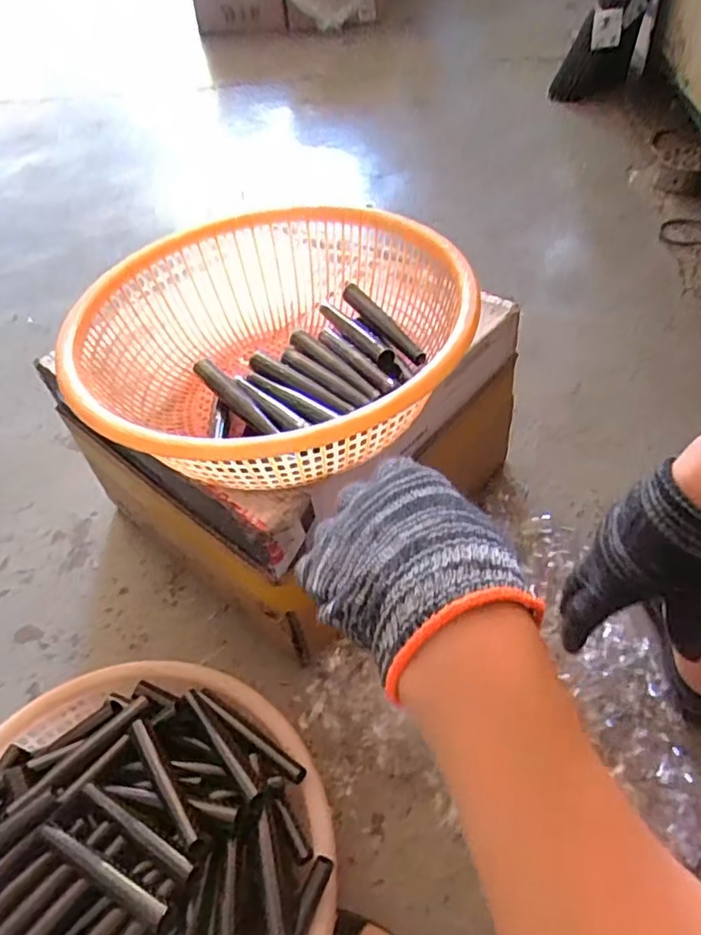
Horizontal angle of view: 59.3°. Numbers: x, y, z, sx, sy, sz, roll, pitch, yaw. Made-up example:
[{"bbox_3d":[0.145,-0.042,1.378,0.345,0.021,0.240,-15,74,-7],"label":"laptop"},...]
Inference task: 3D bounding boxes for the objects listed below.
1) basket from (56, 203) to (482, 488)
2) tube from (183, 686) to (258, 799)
[{"bbox_3d":[-0.083,-0.124,0.661,0.389,0.133,0.399,-3,49,4],"label":"basket"},{"bbox_3d":[-0.129,0.266,0.604,0.015,0.016,0.147,-34,39,-22],"label":"tube"}]

